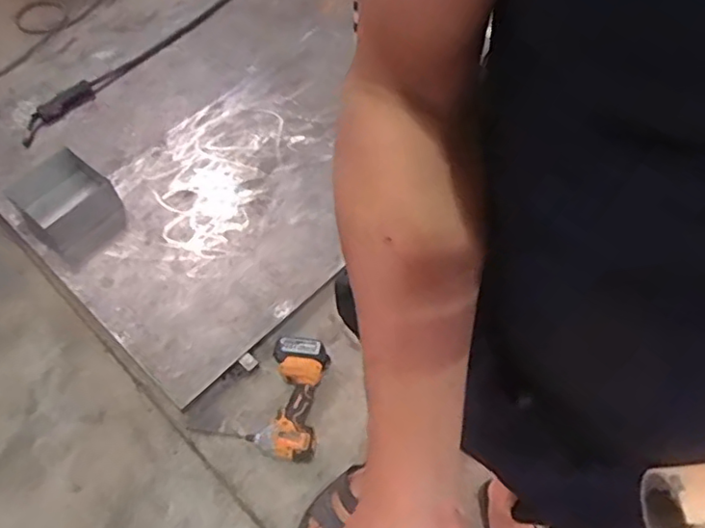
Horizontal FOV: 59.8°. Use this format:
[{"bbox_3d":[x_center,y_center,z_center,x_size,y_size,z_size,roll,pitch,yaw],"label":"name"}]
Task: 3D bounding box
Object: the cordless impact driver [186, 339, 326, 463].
[{"bbox_3d":[-0.187,0.280,1.350,0.254,0.095,0.252,12,58,10],"label":"cordless impact driver"}]

